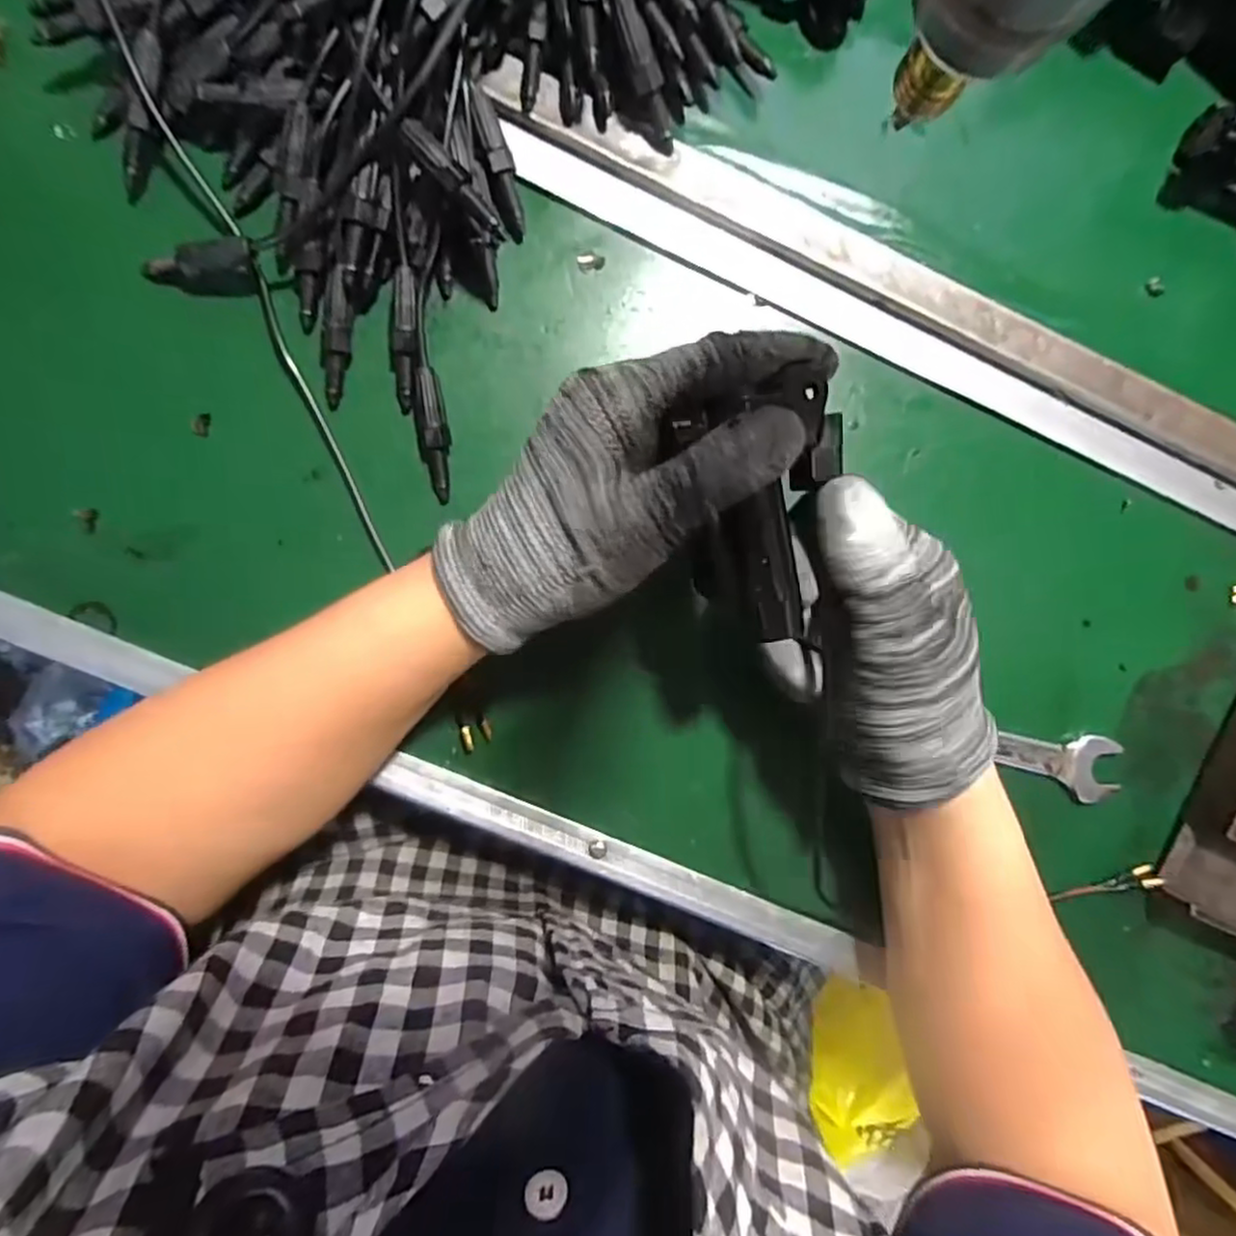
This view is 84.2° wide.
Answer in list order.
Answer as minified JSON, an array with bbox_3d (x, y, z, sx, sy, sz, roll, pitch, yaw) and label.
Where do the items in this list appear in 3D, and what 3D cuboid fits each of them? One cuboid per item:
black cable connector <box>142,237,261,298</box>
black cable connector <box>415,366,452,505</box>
[{"bbox_3d":[-0.170,-0.144,0.277,0.045,0.015,0.016,2,92,-4],"label":"black cable connector"},{"bbox_3d":[-0.077,-0.077,0.290,0.011,0.010,0.054,-5,105,-4],"label":"black cable connector"}]

